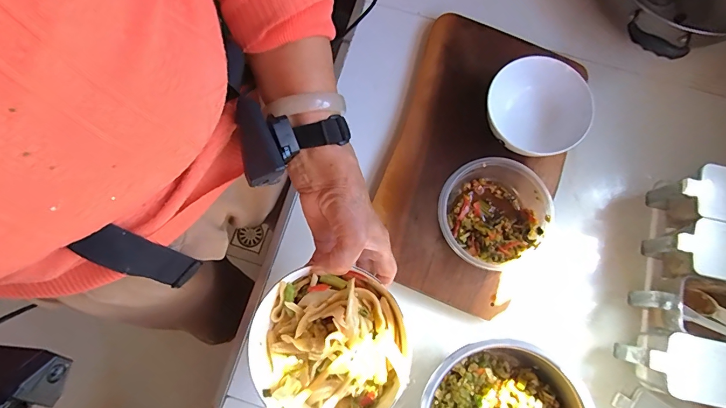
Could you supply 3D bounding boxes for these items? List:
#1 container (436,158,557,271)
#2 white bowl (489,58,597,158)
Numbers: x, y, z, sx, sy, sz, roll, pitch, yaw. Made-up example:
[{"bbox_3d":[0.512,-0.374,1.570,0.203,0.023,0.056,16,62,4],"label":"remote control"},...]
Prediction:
[{"bbox_3d":[0.163,0.010,0.488,0.140,0.045,0.123,-27,80,-5],"label":"container"},{"bbox_3d":[0.217,-0.120,0.505,0.131,0.056,0.123,-20,79,-4],"label":"white bowl"}]

